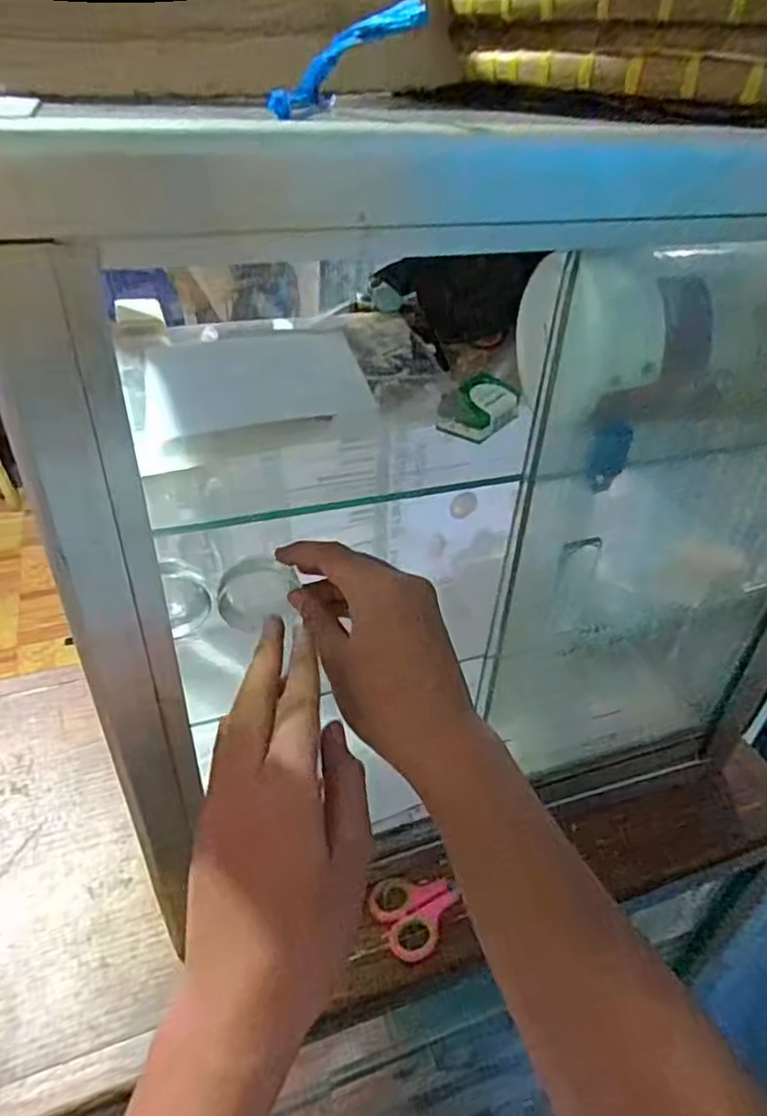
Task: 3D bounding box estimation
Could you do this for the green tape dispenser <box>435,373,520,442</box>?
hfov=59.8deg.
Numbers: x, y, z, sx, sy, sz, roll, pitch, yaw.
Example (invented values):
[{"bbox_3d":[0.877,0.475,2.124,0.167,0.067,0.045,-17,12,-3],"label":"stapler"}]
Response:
[{"bbox_3d":[0.059,-0.090,0.402,0.037,0.023,0.047,31,45,31],"label":"green tape dispenser"}]

